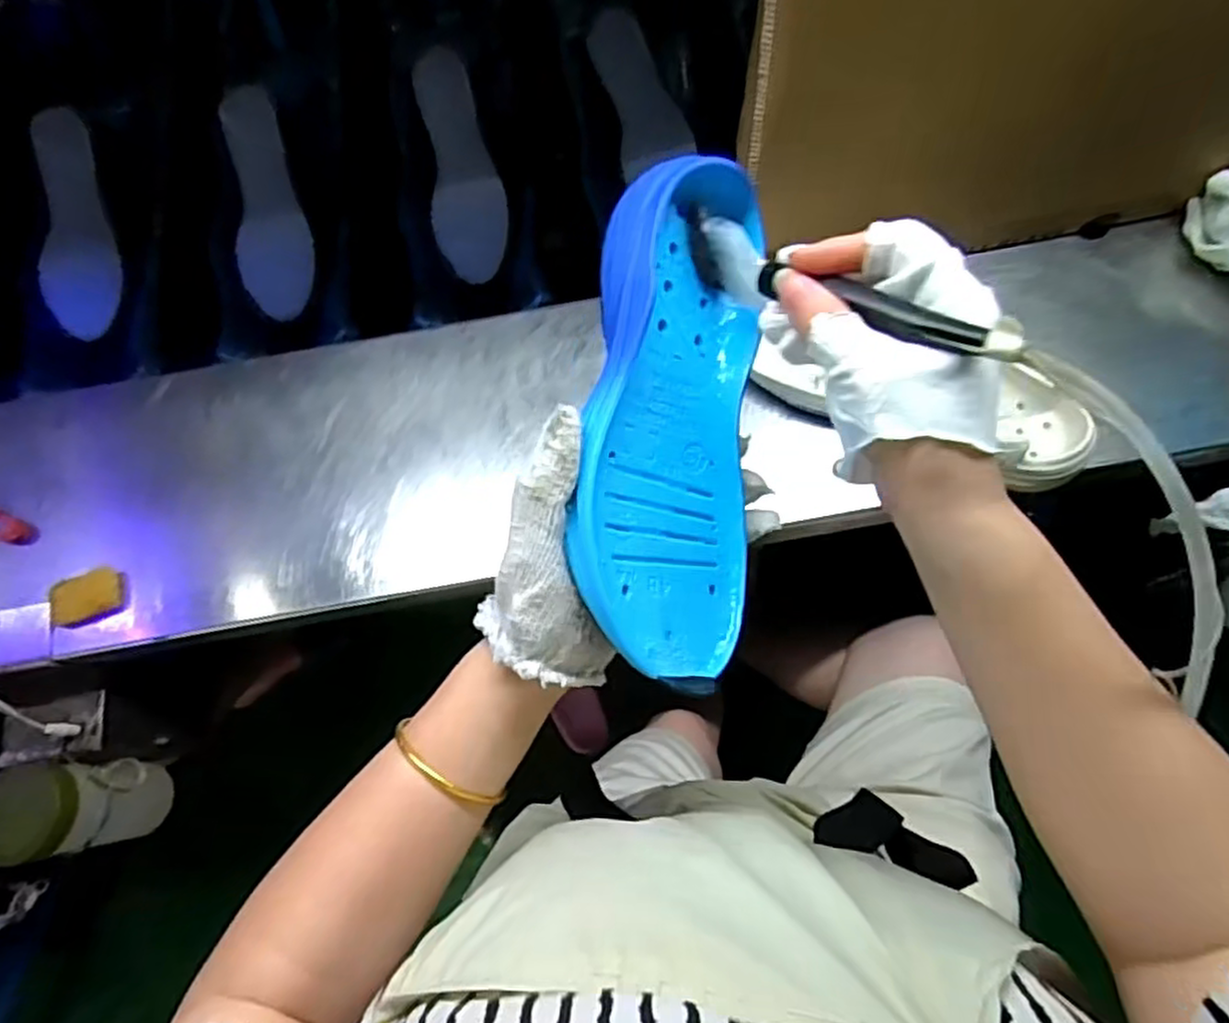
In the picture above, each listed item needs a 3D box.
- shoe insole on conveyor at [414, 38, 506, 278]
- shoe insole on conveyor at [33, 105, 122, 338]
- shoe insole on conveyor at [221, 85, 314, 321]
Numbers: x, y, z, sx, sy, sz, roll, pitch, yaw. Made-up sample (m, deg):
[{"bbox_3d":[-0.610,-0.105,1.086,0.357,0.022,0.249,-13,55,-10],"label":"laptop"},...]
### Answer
[{"bbox_3d":[-0.147,-0.331,0.700,0.069,0.011,0.211,-10,97,-1],"label":"shoe insole on conveyor"},{"bbox_3d":[-0.521,-0.278,0.708,0.066,0.015,0.213,-2,91,-17],"label":"shoe insole on conveyor"},{"bbox_3d":[-0.333,-0.294,0.700,0.065,0.011,0.206,-7,97,0],"label":"shoe insole on conveyor"}]

